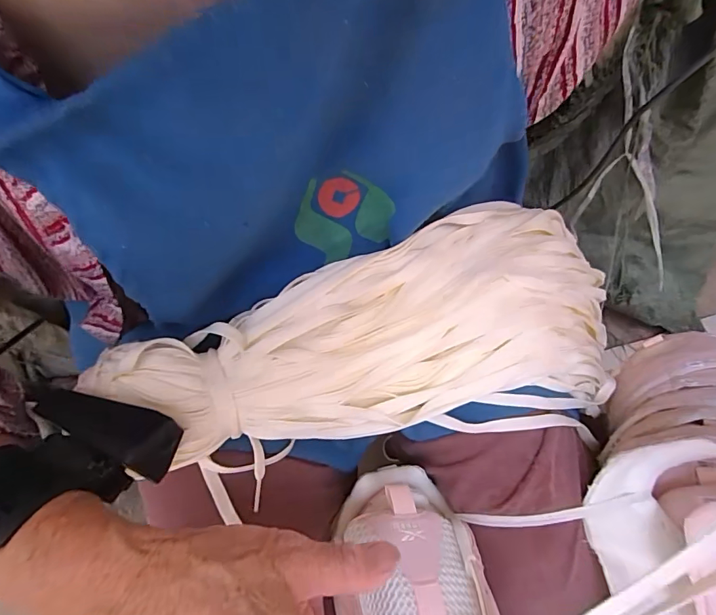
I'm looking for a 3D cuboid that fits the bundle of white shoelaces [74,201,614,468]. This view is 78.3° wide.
[{"bbox_3d":[-0.002,0.016,0.292,0.325,0.077,0.130,-13,59,-5],"label":"bundle of white shoelaces"}]

